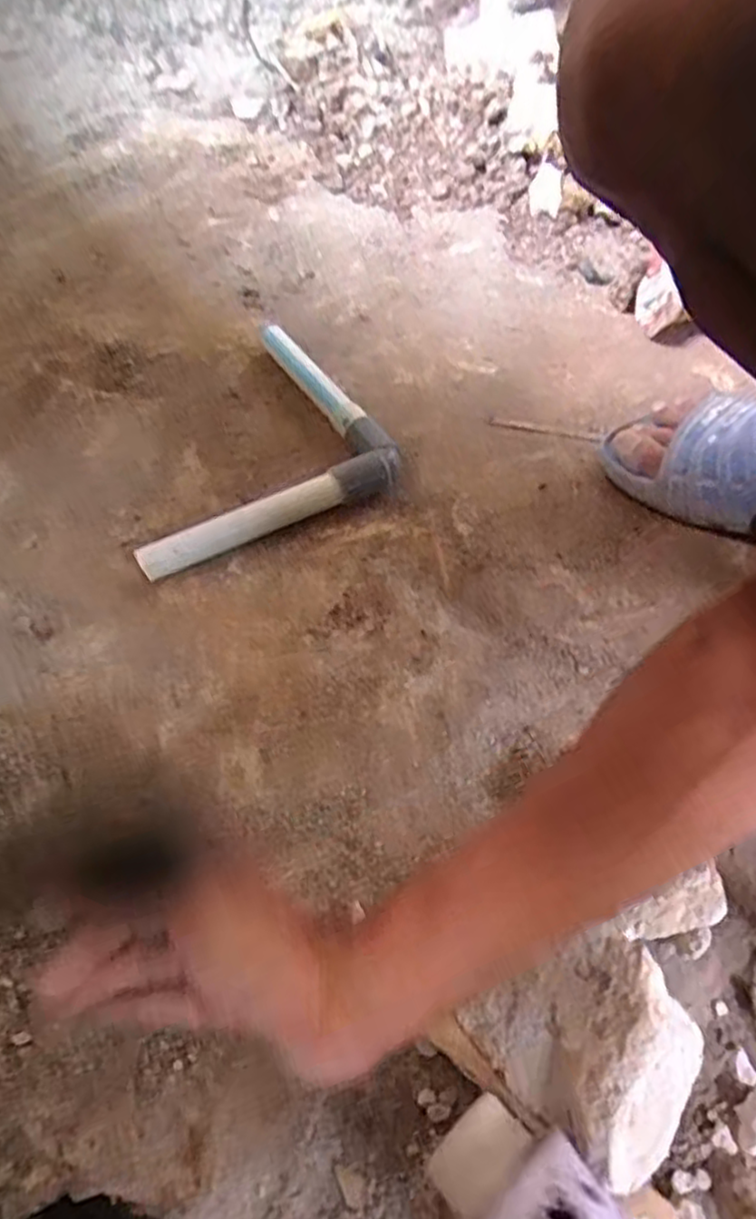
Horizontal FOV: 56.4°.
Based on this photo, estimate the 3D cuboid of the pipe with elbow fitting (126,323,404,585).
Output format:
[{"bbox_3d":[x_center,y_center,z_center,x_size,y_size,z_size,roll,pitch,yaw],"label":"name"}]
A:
[{"bbox_3d":[-0.132,-0.156,0.623,0.219,0.033,0.246,-24,55,-15],"label":"pipe with elbow fitting"}]

